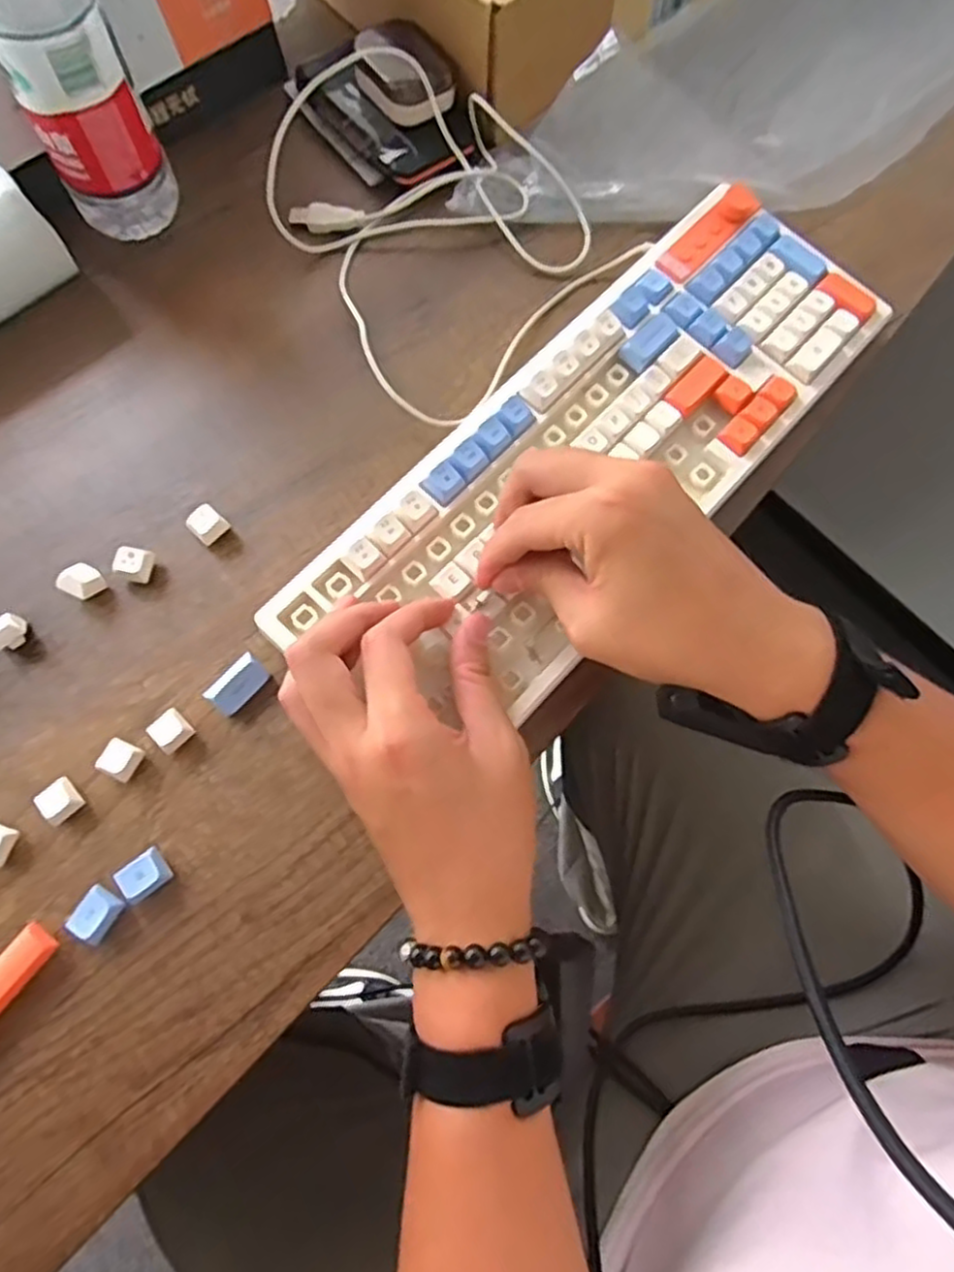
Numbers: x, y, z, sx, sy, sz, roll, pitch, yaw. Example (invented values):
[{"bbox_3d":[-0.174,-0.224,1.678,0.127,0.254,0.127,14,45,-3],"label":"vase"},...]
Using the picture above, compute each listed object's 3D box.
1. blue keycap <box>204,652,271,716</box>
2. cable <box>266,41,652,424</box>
[{"bbox_3d":[-0.125,0.026,0.380,0.017,0.015,0.030,44,77,11],"label":"blue keycap"},{"bbox_3d":[-0.047,-0.269,0.456,0.250,0.047,0.189,44,77,11],"label":"cable"}]

